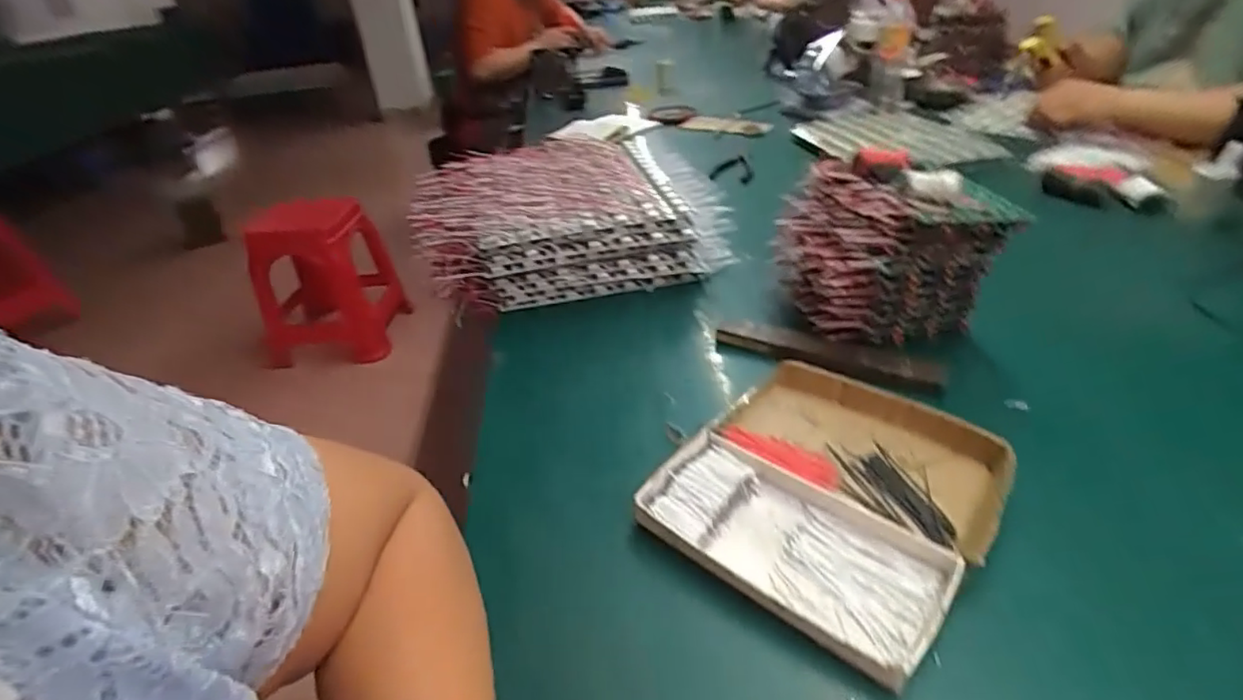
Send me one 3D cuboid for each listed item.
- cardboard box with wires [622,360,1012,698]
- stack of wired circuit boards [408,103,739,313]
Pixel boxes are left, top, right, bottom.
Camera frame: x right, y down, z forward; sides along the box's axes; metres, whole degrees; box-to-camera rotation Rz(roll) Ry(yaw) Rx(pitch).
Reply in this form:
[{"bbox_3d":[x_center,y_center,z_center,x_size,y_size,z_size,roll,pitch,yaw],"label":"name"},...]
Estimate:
[{"bbox_3d":[0.145,0.096,0.426,0.194,0.026,0.209,22,43,35],"label":"cardboard box with wires"},{"bbox_3d":[-0.069,-0.176,0.788,0.346,0.114,0.280,-10,34,-6],"label":"stack of wired circuit boards"}]

